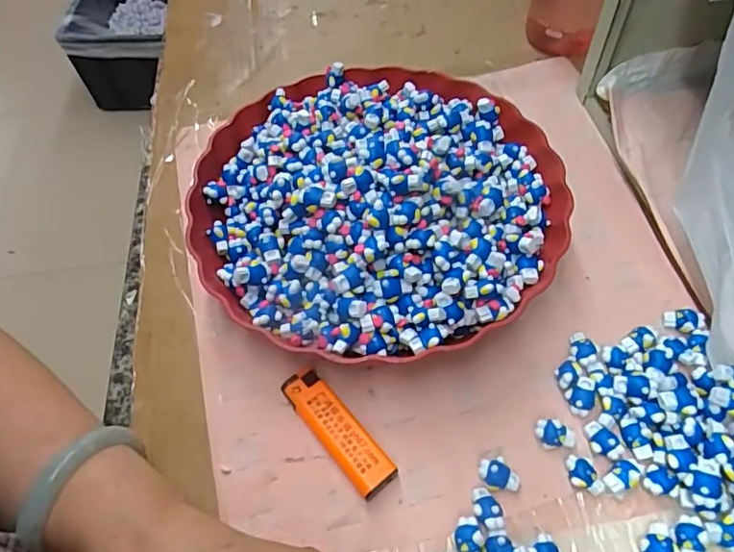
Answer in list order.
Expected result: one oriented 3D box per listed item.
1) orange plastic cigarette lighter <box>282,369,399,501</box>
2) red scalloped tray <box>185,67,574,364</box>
[{"bbox_3d":[-0.017,0.087,0.305,0.023,0.014,0.079,-36,61,-19],"label":"orange plastic cigarette lighter"},{"bbox_3d":[0.006,-0.054,0.363,0.242,0.076,0.239,24,61,18],"label":"red scalloped tray"}]

